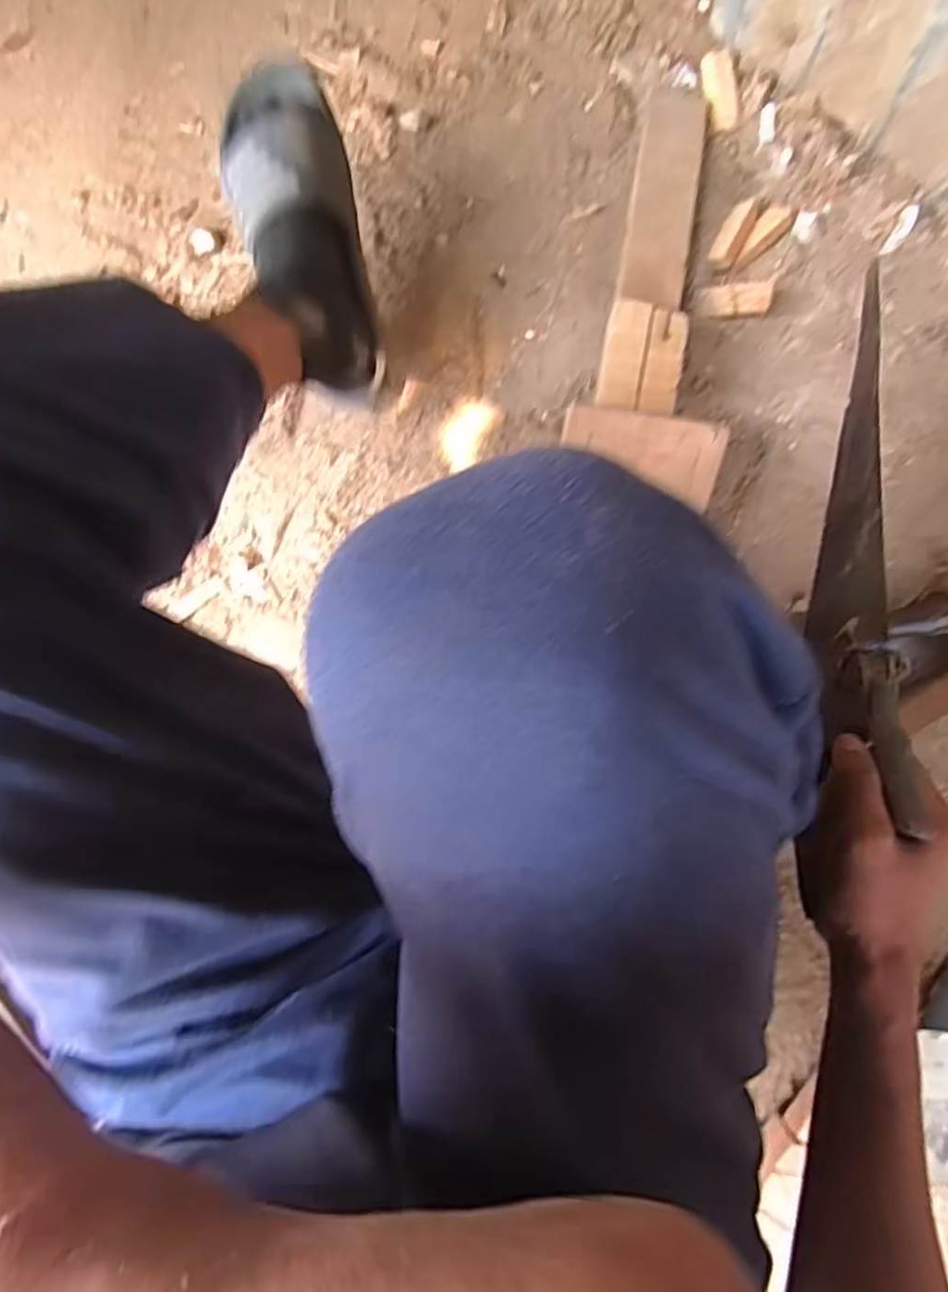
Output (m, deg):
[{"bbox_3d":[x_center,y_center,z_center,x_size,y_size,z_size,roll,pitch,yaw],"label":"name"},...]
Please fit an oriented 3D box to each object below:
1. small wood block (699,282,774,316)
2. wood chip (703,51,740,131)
[{"bbox_3d":[0.245,-0.321,0.634,0.064,0.016,0.028,-1,86,8],"label":"small wood block"},{"bbox_3d":[0.230,-0.516,0.628,0.026,0.009,0.064,-19,105,7],"label":"wood chip"}]

